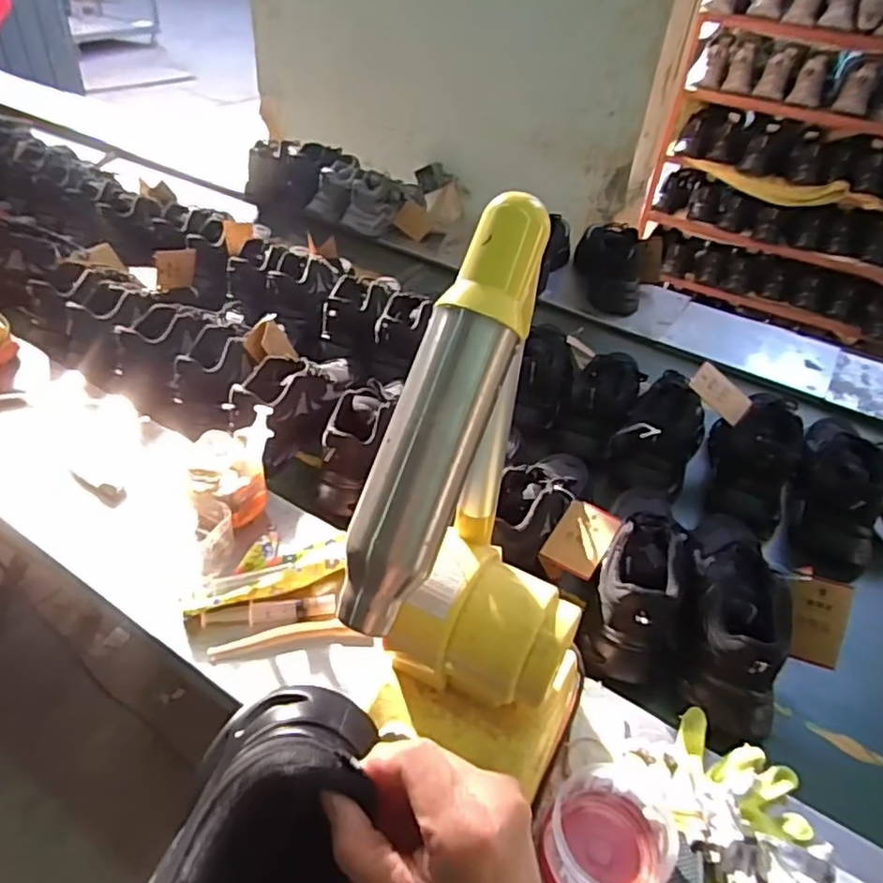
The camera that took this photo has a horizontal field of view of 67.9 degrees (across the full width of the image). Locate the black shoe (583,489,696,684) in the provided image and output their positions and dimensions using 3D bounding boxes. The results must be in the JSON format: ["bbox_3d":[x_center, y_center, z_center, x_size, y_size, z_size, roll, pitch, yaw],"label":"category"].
[{"bbox_3d":[0.255,0.148,0.795,0.107,0.104,0.257,17,41,13],"label":"black shoe"}]

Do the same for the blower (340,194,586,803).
[{"bbox_3d":[0.041,0.102,0.474,0.159,0.448,0.211,22,42,18],"label":"blower"}]

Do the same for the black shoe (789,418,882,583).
[{"bbox_3d":[0.593,0.052,0.969,0.108,0.106,0.301,21,42,17],"label":"black shoe"}]

